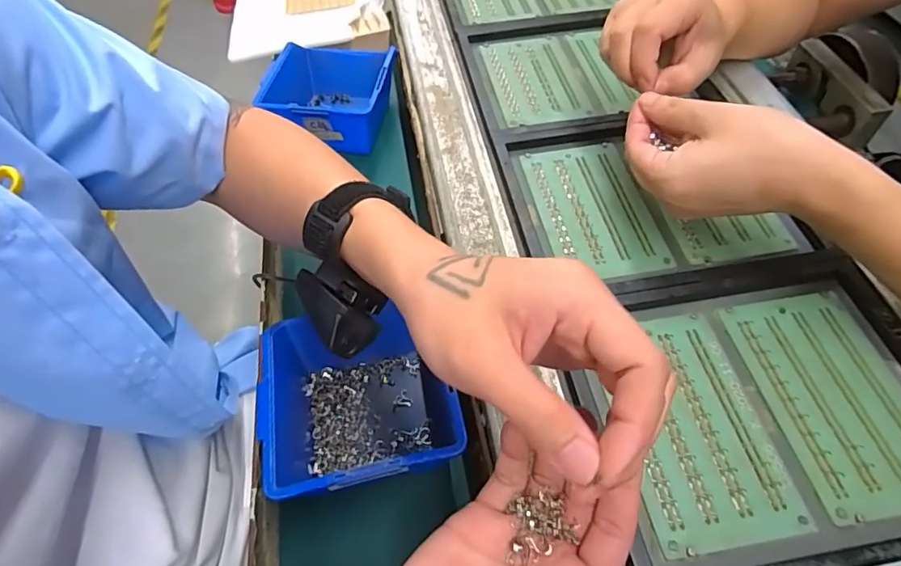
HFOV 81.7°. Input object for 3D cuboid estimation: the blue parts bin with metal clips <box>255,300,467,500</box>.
[{"bbox_3d":[-0.061,0.077,0.360,0.120,0.064,0.128,-10,56,-3],"label":"blue parts bin with metal clips"}]

